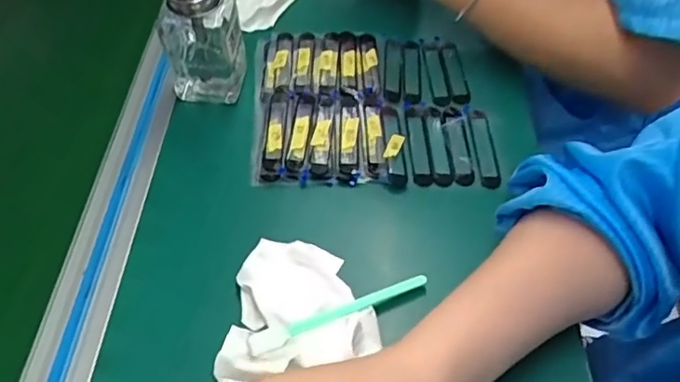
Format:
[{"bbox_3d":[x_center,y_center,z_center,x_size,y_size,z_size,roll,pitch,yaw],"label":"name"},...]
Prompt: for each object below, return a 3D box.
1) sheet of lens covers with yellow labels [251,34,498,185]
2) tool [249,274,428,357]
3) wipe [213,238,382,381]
[{"bbox_3d":[0.025,-0.074,0.490,0.192,0.021,0.166,1,52,0],"label":"sheet of lens covers with yellow labels"},{"bbox_3d":[0.000,0.073,0.360,0.118,0.007,0.015,-20,55,-16],"label":"tool"},{"bbox_3d":[-0.022,0.073,0.359,0.091,0.032,0.097,7,52,4],"label":"wipe"}]

